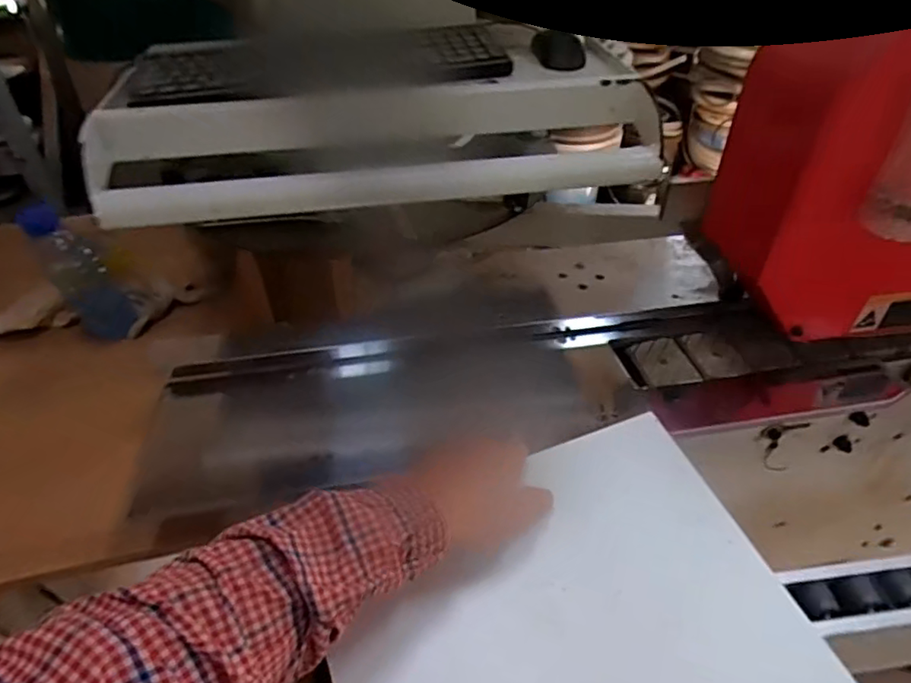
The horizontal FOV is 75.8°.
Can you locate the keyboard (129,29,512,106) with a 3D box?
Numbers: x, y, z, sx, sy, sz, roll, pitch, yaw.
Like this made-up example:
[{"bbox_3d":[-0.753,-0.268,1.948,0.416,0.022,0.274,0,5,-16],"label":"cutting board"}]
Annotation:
[{"bbox_3d":[-0.151,-0.322,0.683,0.425,0.033,0.113,-8,40,-9],"label":"keyboard"}]

